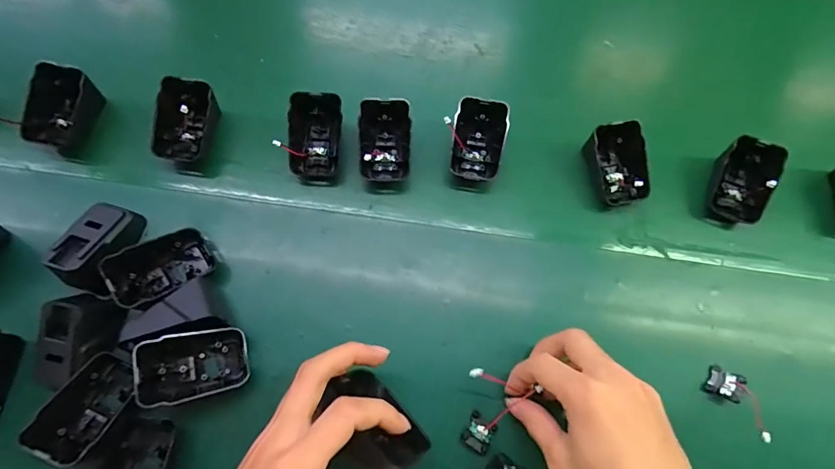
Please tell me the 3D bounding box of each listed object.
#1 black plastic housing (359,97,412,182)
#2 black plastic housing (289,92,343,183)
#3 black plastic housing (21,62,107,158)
[{"bbox_3d":[-0.027,-0.078,0.380,0.047,0.035,0.069,-1,71,-2],"label":"black plastic housing"},{"bbox_3d":[-0.090,-0.085,0.384,0.041,0.035,0.066,9,76,1],"label":"black plastic housing"},{"bbox_3d":[-0.311,-0.107,0.389,0.041,0.045,0.066,7,71,0],"label":"black plastic housing"}]

